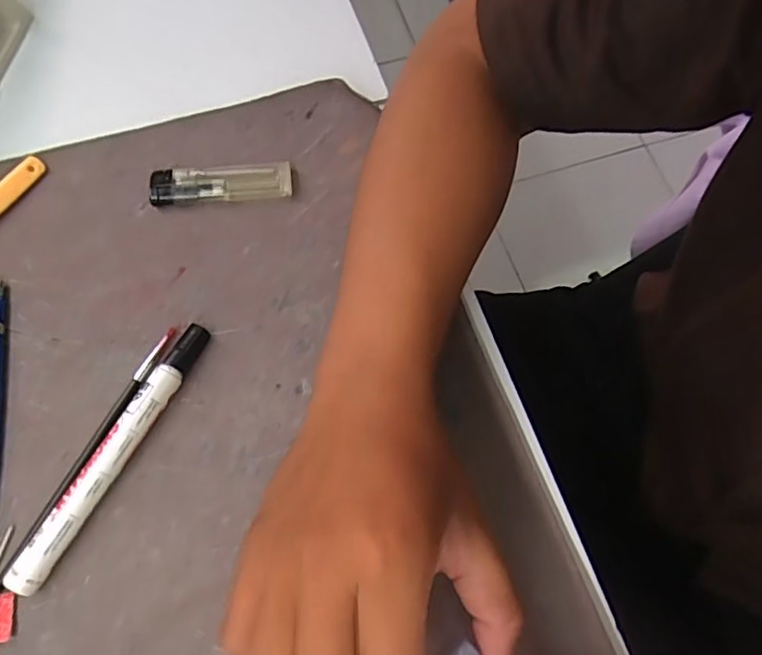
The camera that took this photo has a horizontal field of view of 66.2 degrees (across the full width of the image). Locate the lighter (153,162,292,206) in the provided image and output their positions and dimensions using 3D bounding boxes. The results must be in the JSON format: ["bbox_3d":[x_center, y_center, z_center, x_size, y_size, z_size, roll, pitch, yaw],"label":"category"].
[{"bbox_3d":[-0.095,-0.087,0.348,0.081,0.011,0.024,-5,70,-4],"label":"lighter"}]

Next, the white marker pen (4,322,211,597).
[{"bbox_3d":[-0.130,0.060,0.290,0.017,0.015,0.143,27,71,8],"label":"white marker pen"}]

